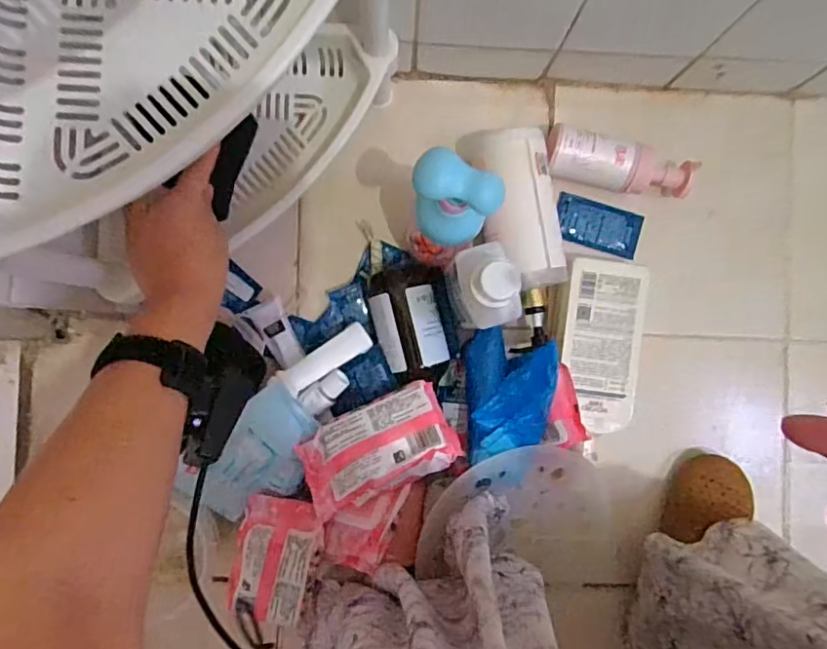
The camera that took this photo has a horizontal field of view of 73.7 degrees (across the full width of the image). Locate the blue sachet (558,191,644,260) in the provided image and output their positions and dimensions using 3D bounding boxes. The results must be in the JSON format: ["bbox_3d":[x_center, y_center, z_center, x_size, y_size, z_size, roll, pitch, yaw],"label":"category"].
[{"bbox_3d":[0.220,-0.118,0.658,0.101,0.009,0.057,16,83,-2],"label":"blue sachet"}]

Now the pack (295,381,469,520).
[{"bbox_3d":[-0.038,0.127,0.557,0.157,0.048,0.086,-27,62,-2],"label":"pack"}]

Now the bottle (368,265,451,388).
[{"bbox_3d":[-0.003,0.001,0.608,0.078,0.064,0.125,-7,84,-5],"label":"bottle"}]

